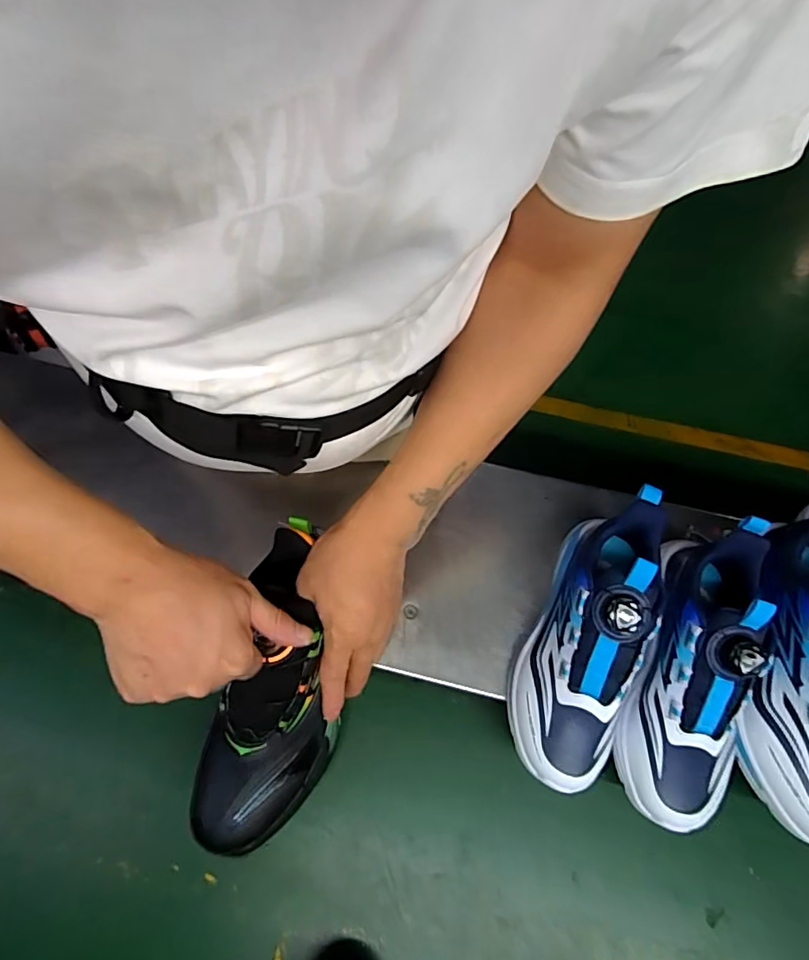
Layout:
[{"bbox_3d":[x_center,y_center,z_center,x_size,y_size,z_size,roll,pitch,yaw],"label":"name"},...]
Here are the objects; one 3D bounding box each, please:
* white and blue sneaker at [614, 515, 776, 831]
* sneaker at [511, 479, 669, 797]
[{"bbox_3d":[0.247,0.157,0.443,0.093,0.113,0.251,18,84,6],"label":"white and blue sneaker"},{"bbox_3d":[0.161,0.126,0.443,0.090,0.105,0.249,19,66,7],"label":"sneaker"}]

